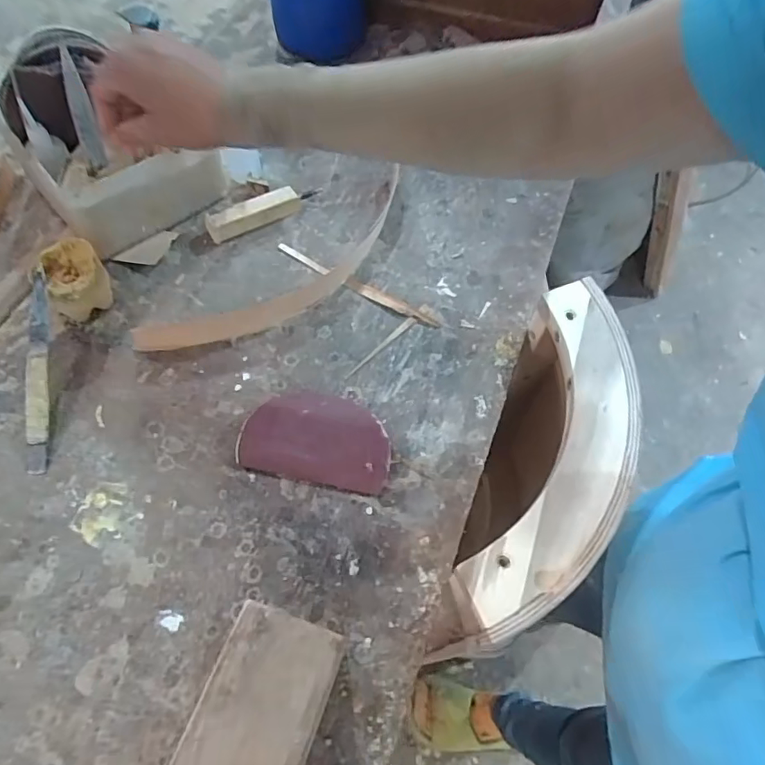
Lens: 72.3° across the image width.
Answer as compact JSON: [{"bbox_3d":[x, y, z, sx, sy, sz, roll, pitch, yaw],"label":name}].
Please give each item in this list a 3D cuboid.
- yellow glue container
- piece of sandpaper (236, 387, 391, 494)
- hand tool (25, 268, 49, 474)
[{"bbox_3d":[-0.270,-0.090,0.466,0.053,0.053,0.058,-29,66,-18],"label":"yellow glue container"},{"bbox_3d":[-0.052,0.042,0.428,0.119,0.016,0.079,9,60,2],"label":"piece of sandpaper"},{"bbox_3d":[-0.277,-0.010,0.421,0.015,0.009,0.163,-4,82,-5],"label":"hand tool"}]

